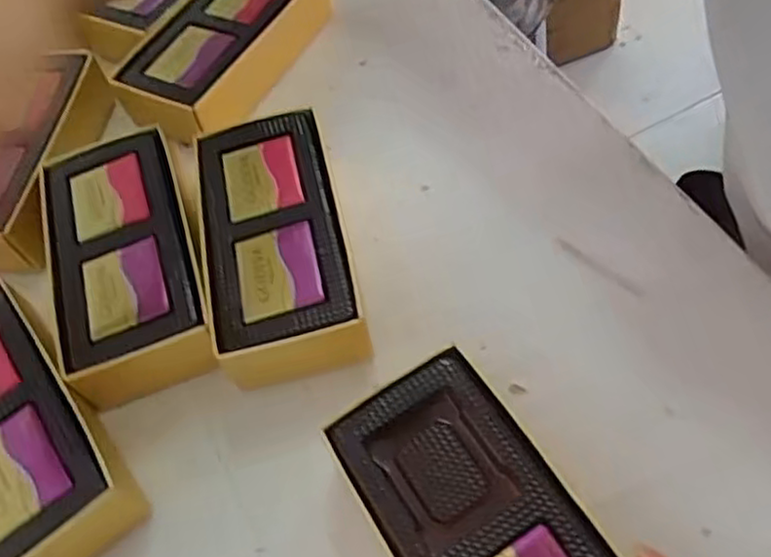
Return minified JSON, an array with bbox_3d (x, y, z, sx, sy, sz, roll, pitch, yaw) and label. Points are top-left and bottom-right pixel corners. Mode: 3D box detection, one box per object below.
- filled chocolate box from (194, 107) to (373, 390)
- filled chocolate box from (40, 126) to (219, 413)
[{"bbox_3d":[-0.046,-0.015,0.288,0.056,0.029,0.117,-15,57,-1],"label":"filled chocolate box"},{"bbox_3d":[-0.105,-0.006,0.292,0.063,0.029,0.124,-19,57,-3],"label":"filled chocolate box"}]

